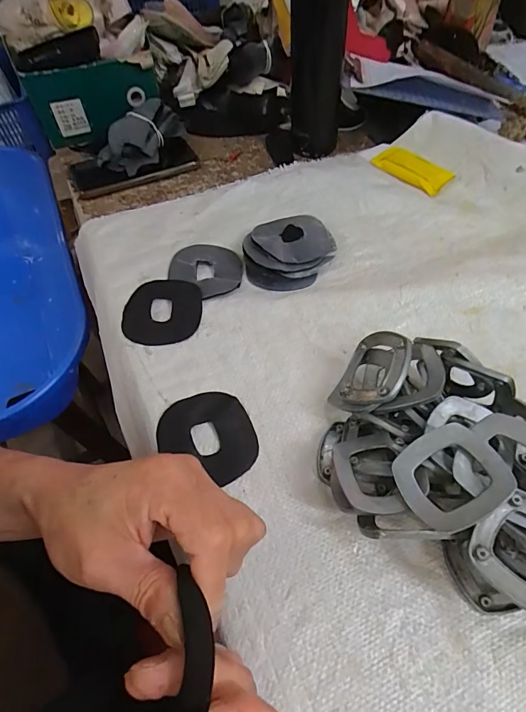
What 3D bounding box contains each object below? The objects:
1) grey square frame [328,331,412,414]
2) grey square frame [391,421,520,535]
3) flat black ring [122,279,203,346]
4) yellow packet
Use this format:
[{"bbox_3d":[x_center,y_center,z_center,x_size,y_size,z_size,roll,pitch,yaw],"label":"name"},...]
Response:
[{"bbox_3d":[0.085,0.014,0.323,0.068,0.016,0.065,-58,29,-7],"label":"grey square frame"},{"bbox_3d":[0.117,0.075,0.255,0.062,0.008,0.055,-32,51,3],"label":"grey square frame"},{"bbox_3d":[-0.099,-0.045,0.407,0.074,0.005,0.079,-1,55,1],"label":"flat black ring"},{"bbox_3d":[0.195,-0.246,0.538,0.059,0.005,0.102,-34,61,-20],"label":"yellow packet"}]

